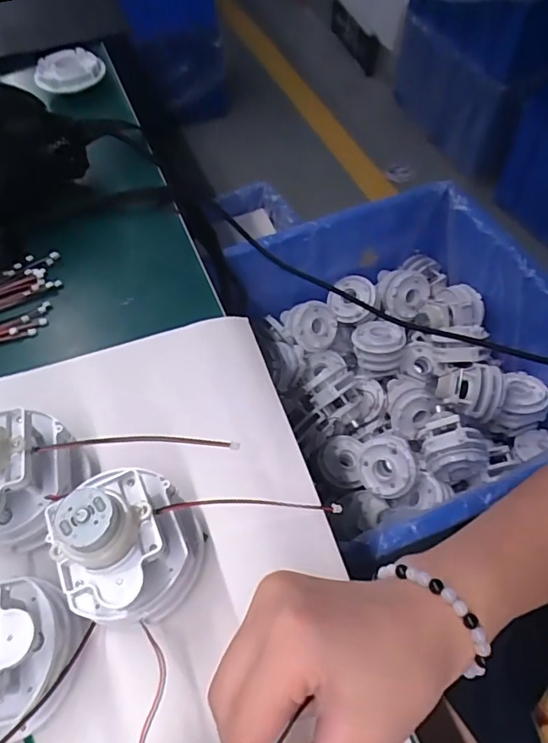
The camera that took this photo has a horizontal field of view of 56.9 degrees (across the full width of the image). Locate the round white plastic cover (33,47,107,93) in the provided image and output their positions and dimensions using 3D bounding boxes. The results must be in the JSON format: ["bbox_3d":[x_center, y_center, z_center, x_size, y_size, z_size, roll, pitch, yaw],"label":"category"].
[{"bbox_3d":[-0.209,-0.308,0.515,0.069,0.014,0.062,-14,58,-5],"label":"round white plastic cover"}]

